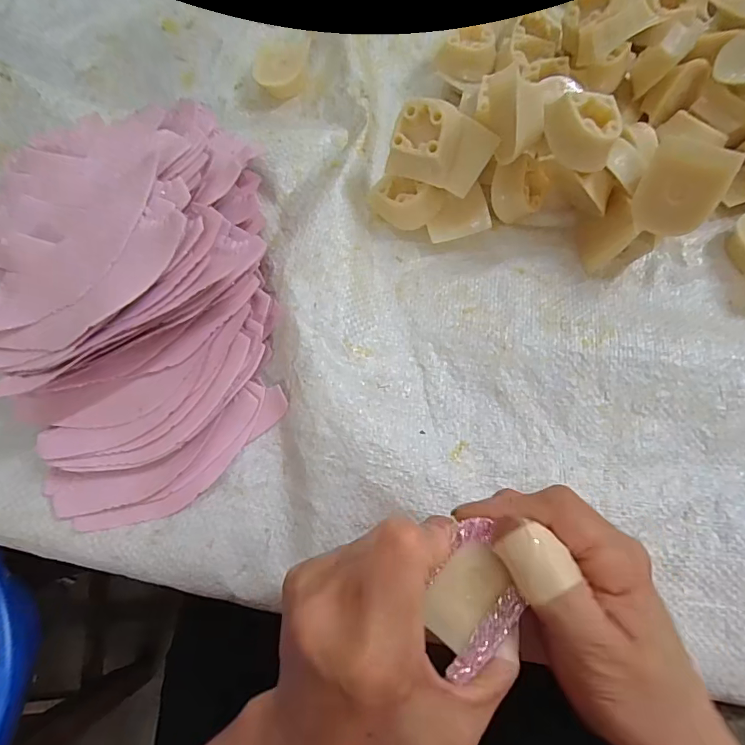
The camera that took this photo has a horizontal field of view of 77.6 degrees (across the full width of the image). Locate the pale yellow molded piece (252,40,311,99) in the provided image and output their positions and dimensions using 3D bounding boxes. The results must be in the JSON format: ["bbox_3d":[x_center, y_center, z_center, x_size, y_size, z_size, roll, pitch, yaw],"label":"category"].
[{"bbox_3d":[-0.066,-0.223,0.340,0.035,0.014,0.045,7,72,2],"label":"pale yellow molded piece"}]

